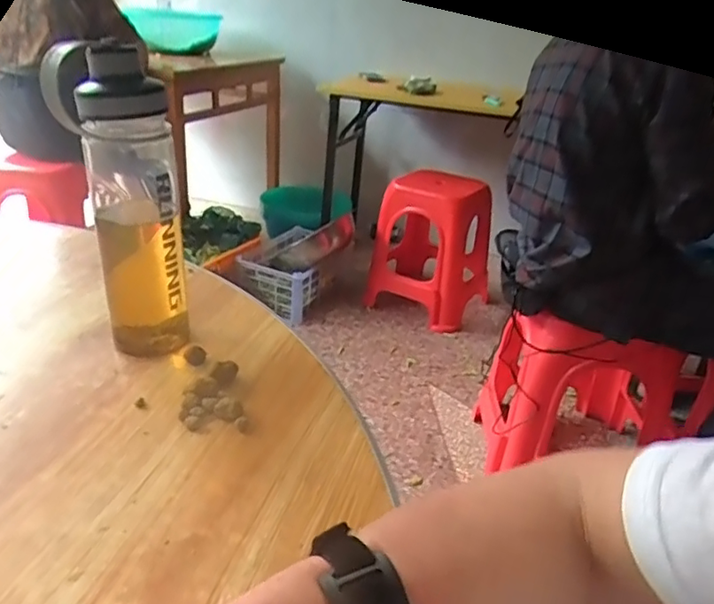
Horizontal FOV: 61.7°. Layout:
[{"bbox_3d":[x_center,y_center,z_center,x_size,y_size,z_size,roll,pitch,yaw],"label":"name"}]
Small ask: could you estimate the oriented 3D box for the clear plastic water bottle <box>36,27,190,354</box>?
[{"bbox_3d":[-0.193,-0.075,0.509,0.084,0.252,0.066,15,29,20],"label":"clear plastic water bottle"}]

